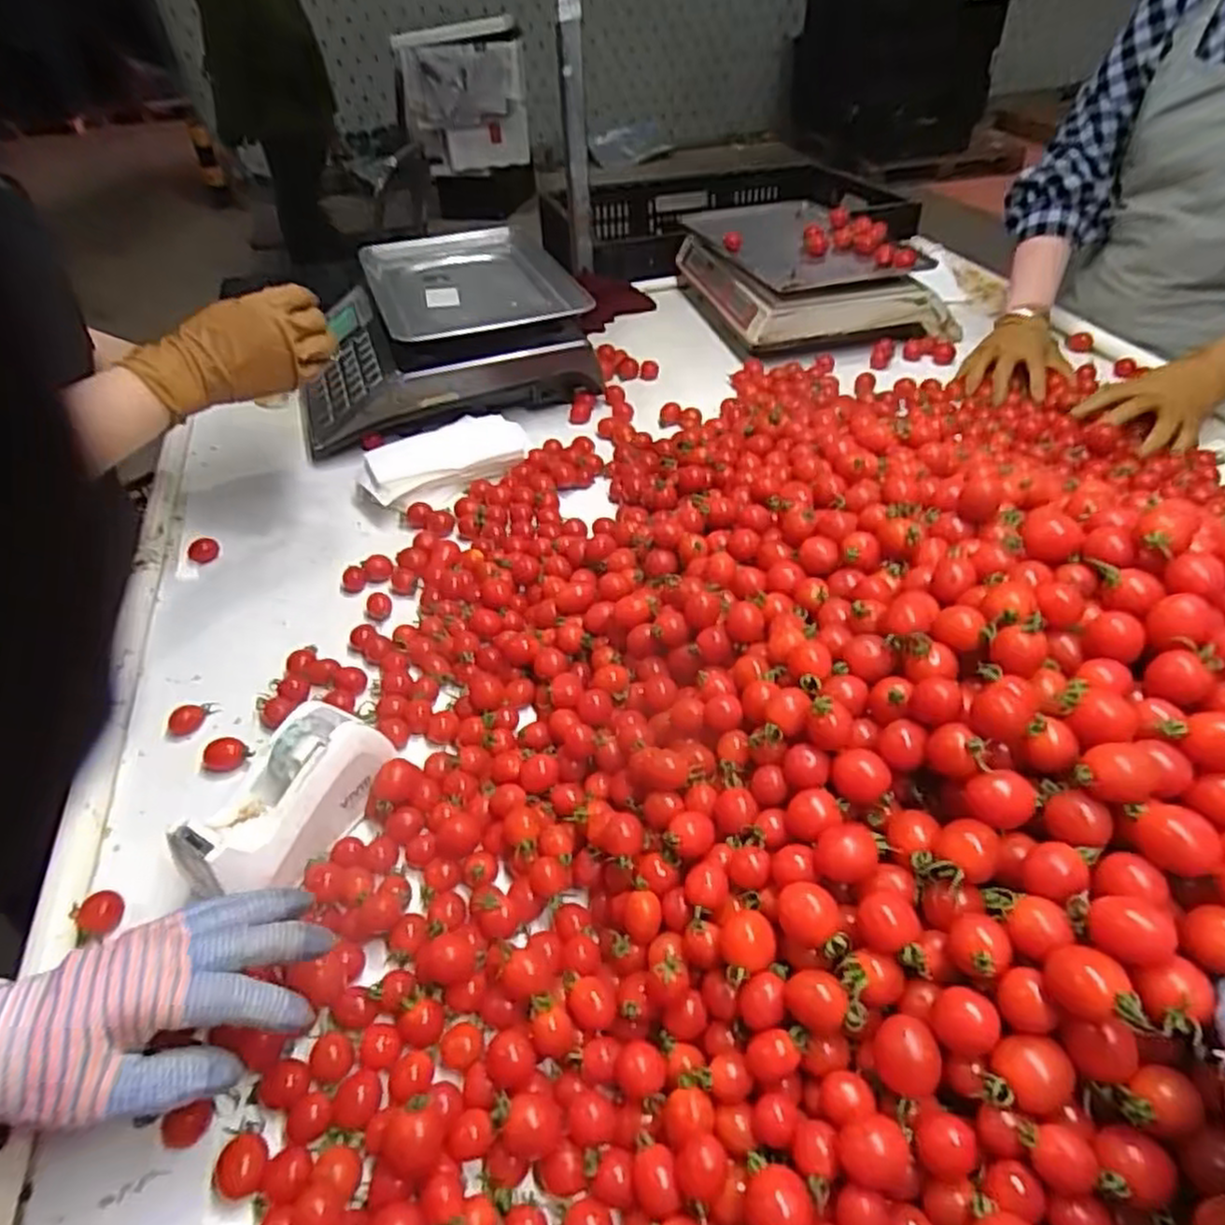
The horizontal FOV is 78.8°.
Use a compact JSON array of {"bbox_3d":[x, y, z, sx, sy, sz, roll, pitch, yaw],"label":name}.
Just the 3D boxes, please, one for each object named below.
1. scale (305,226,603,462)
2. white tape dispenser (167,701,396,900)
[{"bbox_3d":[-0.234,-0.365,0.971,0.354,0.106,0.353,-17,47,-11],"label":"scale"},{"bbox_3d":[-0.214,0.122,0.486,0.059,0.065,0.133,22,52,25],"label":"white tape dispenser"}]

